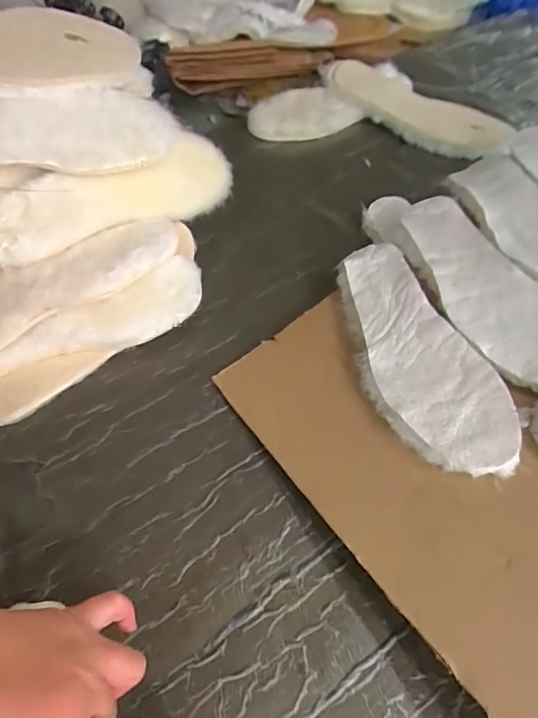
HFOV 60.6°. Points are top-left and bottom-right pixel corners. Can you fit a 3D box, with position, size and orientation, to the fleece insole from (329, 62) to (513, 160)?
[{"bbox_3d":[0.208,-0.361,0.673,0.280,0.029,0.083,30,76,9],"label":"fleece insole"}]

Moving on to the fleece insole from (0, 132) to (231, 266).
[{"bbox_3d":[-0.151,-0.164,0.475,0.270,0.087,0.045,-30,22,-17],"label":"fleece insole"}]

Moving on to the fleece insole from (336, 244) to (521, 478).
[{"bbox_3d":[0.127,-0.011,0.428,0.097,0.012,0.260,-23,53,1],"label":"fleece insole"}]

